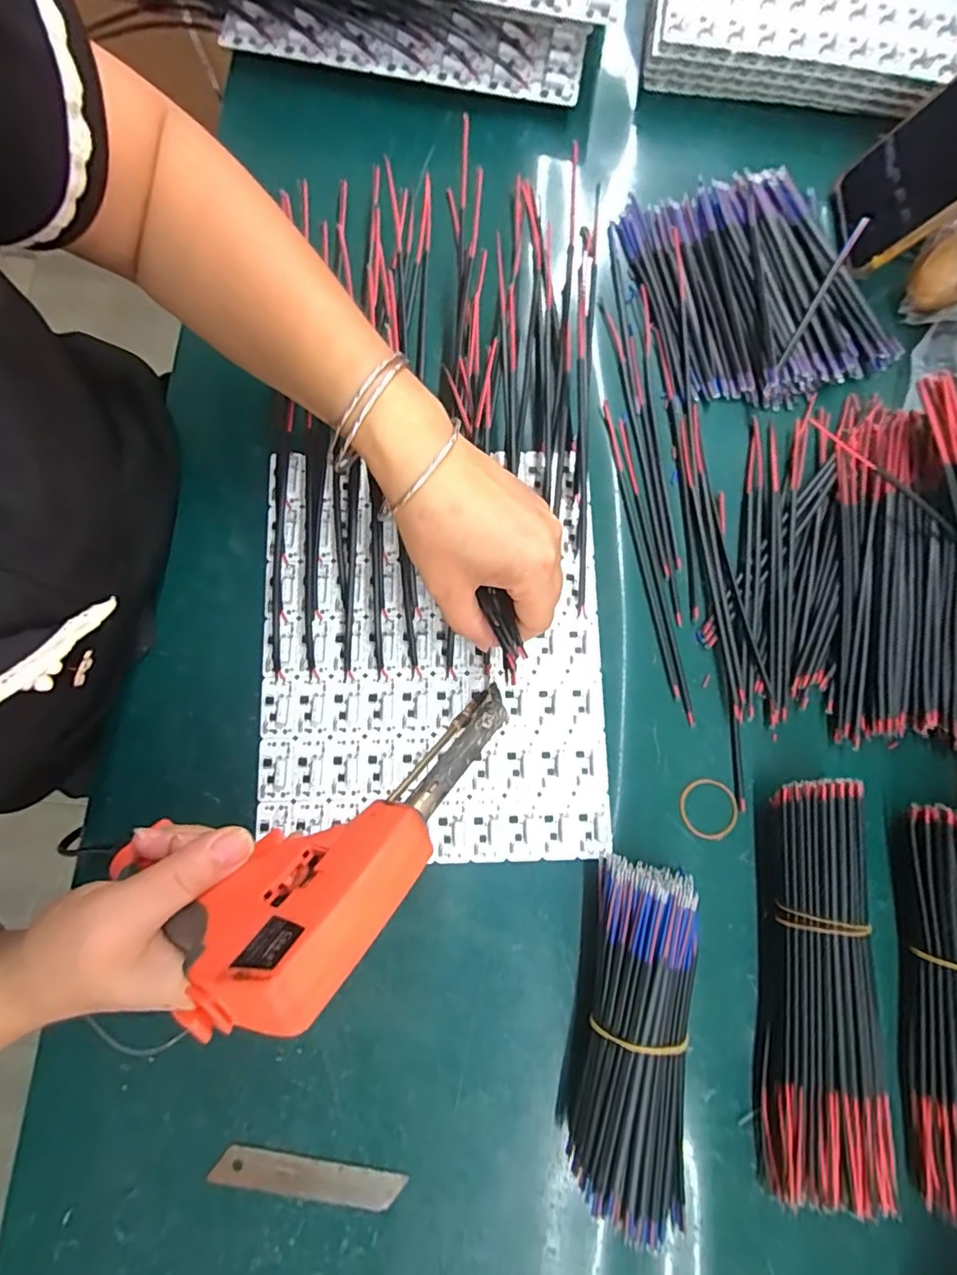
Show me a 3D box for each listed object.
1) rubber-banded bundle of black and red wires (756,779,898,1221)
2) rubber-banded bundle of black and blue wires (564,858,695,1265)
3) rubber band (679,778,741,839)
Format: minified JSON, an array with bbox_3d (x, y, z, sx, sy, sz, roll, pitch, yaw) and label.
[{"bbox_3d":[0.176,0.175,0.281,0.045,0.036,0.195,6,80,1],"label":"rubber-banded bundle of black and red wires"},{"bbox_3d":[0.079,0.192,0.273,0.048,0.042,0.149,9,80,1],"label":"rubber-banded bundle of black and blue wires"},{"bbox_3d":[0.132,0.099,0.315,0.034,0.004,0.033,0,80,0],"label":"rubber band"}]

